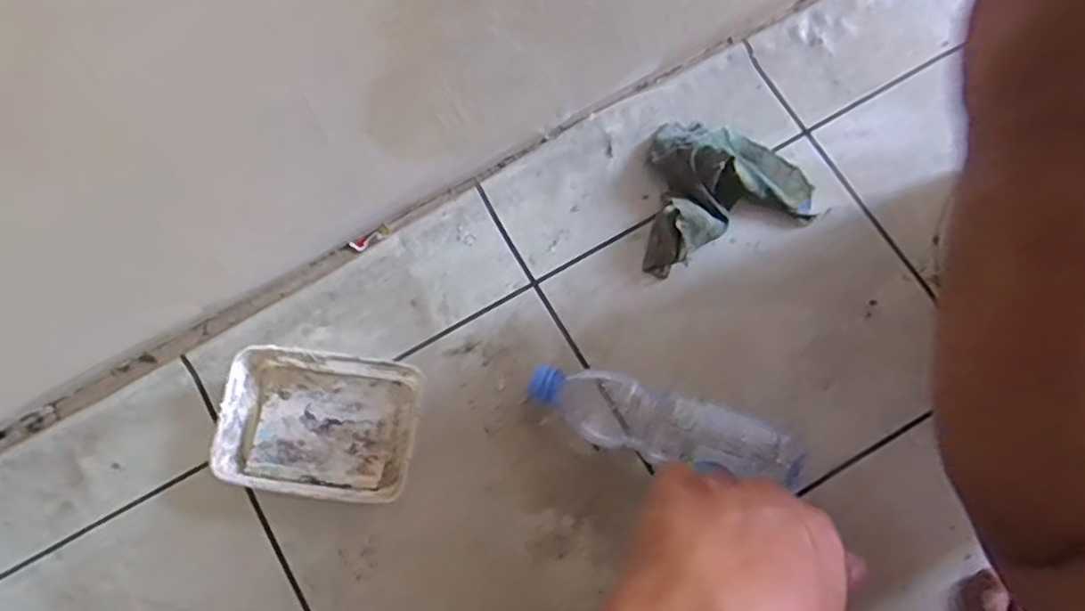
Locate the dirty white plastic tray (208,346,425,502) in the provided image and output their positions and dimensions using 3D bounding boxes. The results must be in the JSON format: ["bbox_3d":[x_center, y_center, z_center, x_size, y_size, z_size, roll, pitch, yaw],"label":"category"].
[{"bbox_3d":[-0.198,0.105,0.611,0.171,0.034,0.118,6,78,0],"label":"dirty white plastic tray"}]

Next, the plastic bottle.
[{"bbox_3d":[0.105,0.108,0.602,0.234,0.059,0.065,14,78,14],"label":"plastic bottle"}]

